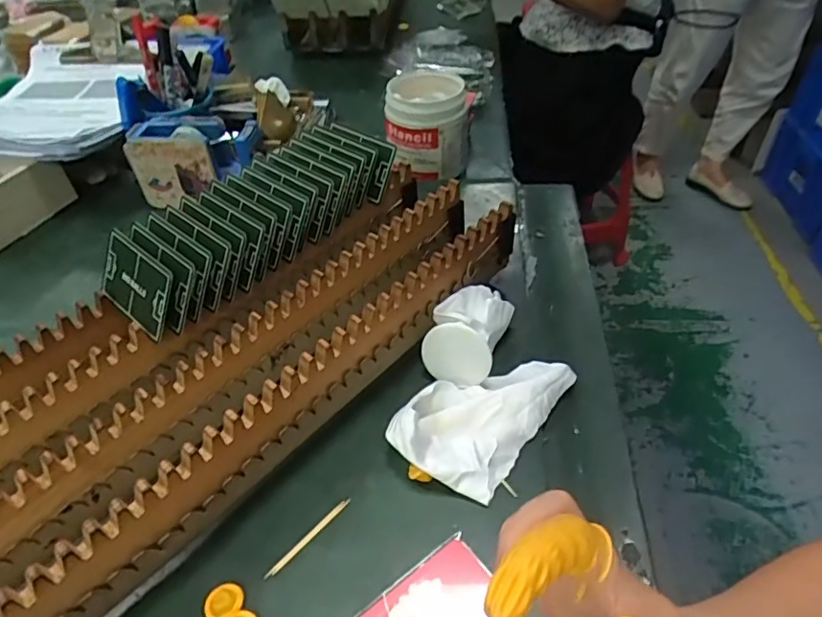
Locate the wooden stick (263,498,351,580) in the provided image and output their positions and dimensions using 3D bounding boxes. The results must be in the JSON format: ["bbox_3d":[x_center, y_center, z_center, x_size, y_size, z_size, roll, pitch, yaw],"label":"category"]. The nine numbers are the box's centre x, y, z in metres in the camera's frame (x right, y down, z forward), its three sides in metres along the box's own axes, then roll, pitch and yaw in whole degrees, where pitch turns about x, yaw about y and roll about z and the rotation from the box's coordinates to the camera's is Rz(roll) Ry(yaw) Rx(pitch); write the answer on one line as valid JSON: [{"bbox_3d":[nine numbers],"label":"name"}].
[{"bbox_3d":[-0.063,0.141,0.344,0.005,0.004,0.065,33,55,32],"label":"wooden stick"}]

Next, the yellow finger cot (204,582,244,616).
[{"bbox_3d":[-0.107,0.167,0.318,0.021,0.004,0.020,-32,50,-26],"label":"yellow finger cot"}]

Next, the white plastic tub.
[{"bbox_3d":[0.021,-0.219,0.651,0.089,0.089,0.086,-2,44,2],"label":"white plastic tub"}]

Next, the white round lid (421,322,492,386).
[{"bbox_3d":[0.034,0.033,0.411,0.051,0.048,0.005,16,28,7],"label":"white round lid"}]

